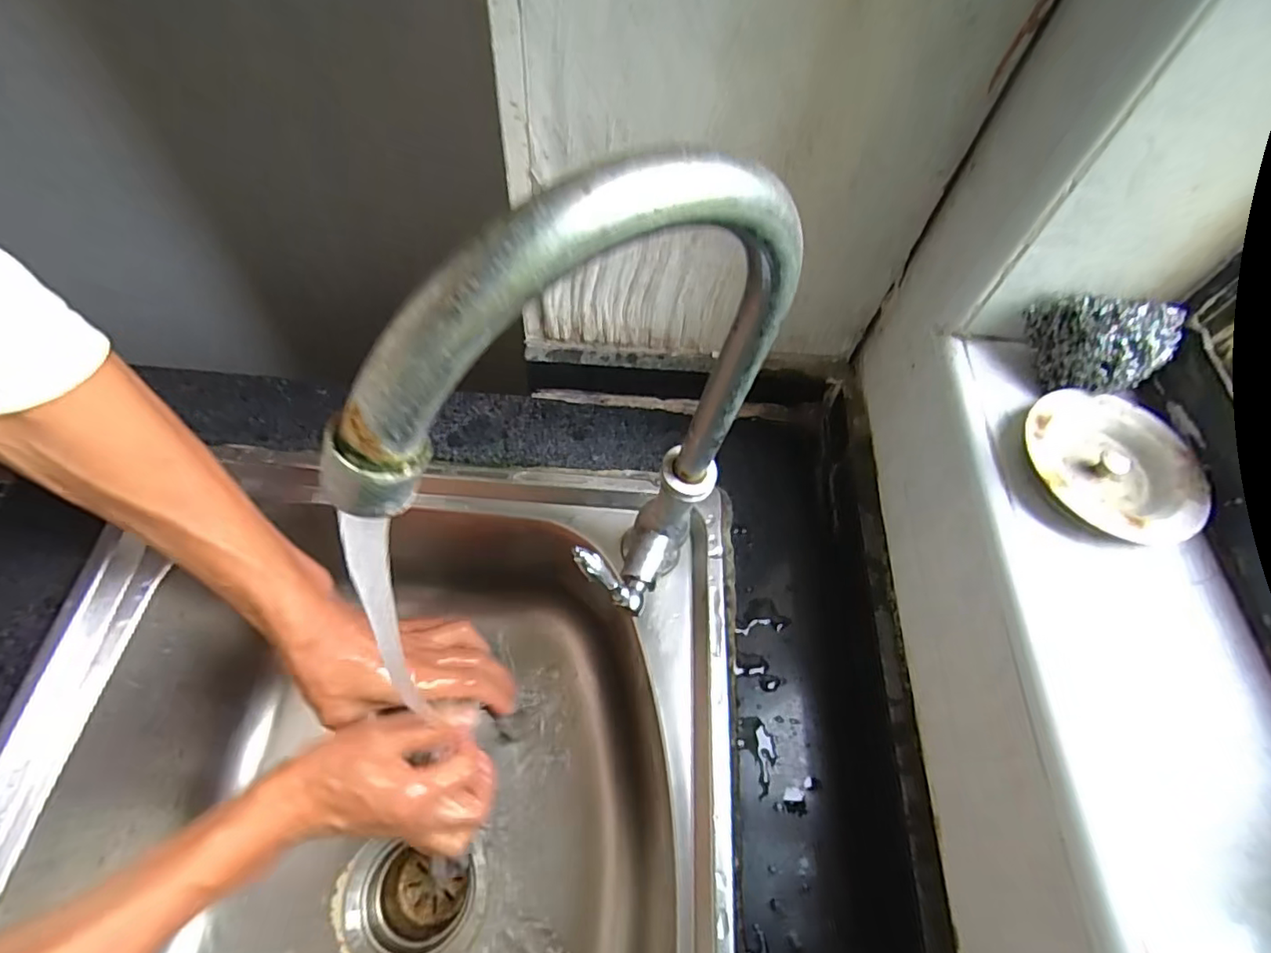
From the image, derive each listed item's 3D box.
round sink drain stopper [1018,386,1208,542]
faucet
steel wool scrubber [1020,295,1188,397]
[{"bbox_3d":[0.228,-0.006,0.288,0.080,0.015,0.076,2,60,-3],"label":"round sink drain stopper"},{"bbox_3d":[-0.015,0.005,0.241,0.152,0.269,0.038,-40,70,-23],"label":"faucet"},{"bbox_3d":[0.231,-0.064,0.301,0.061,0.044,0.036,15,60,5],"label":"steel wool scrubber"}]

